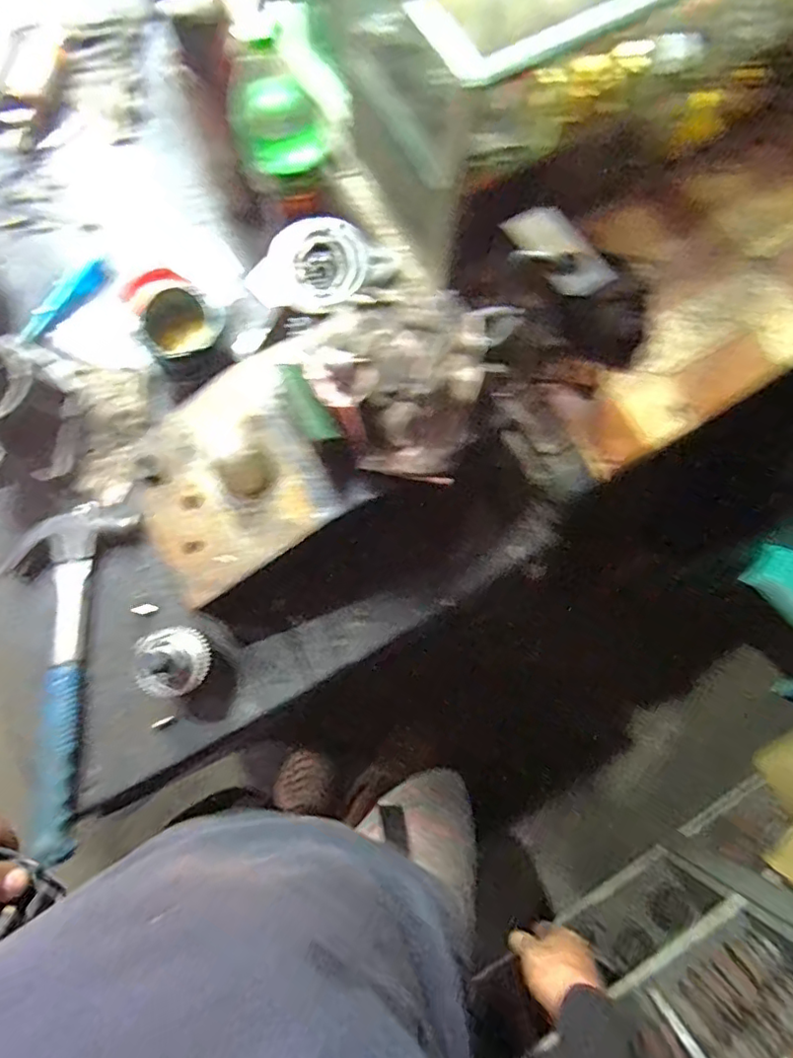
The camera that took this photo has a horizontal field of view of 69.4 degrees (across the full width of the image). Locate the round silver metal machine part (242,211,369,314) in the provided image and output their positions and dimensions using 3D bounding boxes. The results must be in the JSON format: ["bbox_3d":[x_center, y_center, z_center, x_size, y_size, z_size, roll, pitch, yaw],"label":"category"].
[{"bbox_3d":[-0.085,-0.267,0.582,0.119,0.026,0.091,-43,80,-10],"label":"round silver metal machine part"}]

